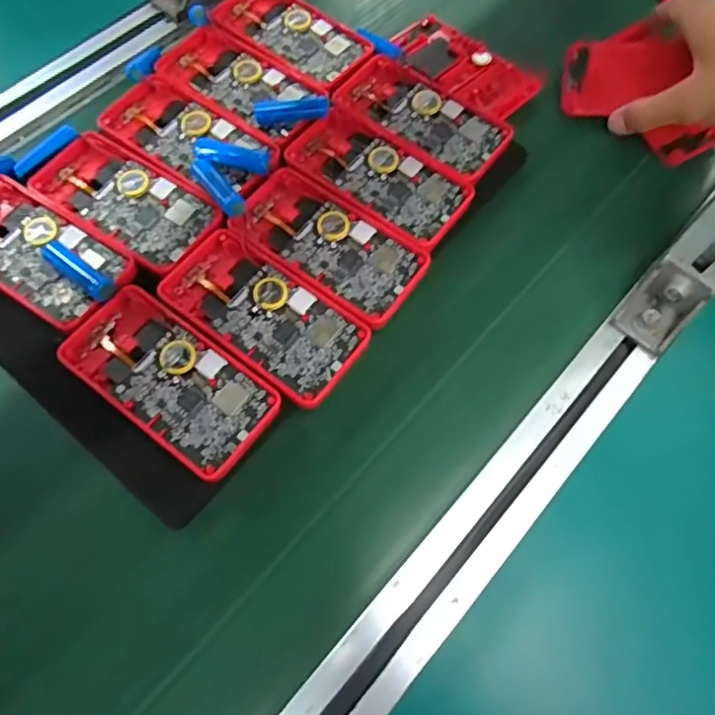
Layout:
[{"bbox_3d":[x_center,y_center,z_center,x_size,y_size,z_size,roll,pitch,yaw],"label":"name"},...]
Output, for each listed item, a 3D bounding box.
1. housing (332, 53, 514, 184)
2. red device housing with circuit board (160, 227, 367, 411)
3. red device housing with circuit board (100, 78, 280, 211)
[{"bbox_3d":[0.048,-0.174,0.423,0.126,0.019,0.061,37,70,16],"label":"housing"},{"bbox_3d":[-0.058,-0.027,0.350,0.126,0.010,0.059,35,69,15],"label":"red device housing with circuit board"},{"bbox_3d":[-0.113,-0.152,0.401,0.126,0.010,0.062,35,69,15],"label":"red device housing with circuit board"}]

